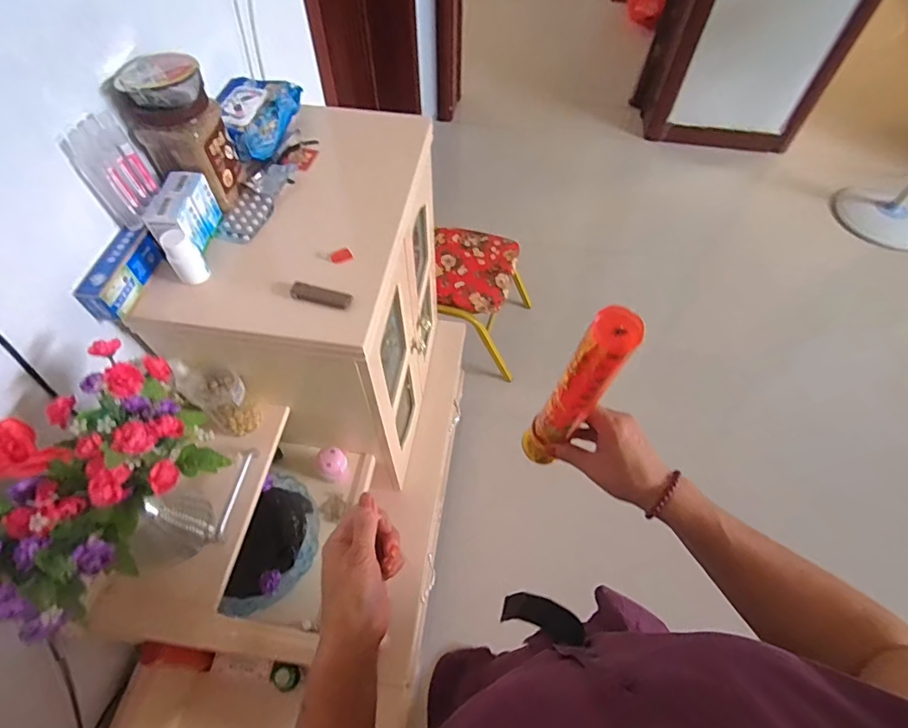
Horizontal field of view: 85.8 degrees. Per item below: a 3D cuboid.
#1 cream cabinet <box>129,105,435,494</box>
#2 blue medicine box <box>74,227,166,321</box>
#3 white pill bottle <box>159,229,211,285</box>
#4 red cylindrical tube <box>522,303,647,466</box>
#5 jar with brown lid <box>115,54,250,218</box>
[{"bbox_3d":[-0.217,-0.092,0.945,0.300,0.536,0.473,10,59,6],"label":"cream cabinet"},{"bbox_3d":[-0.418,-0.114,0.617,0.038,0.046,0.113,10,59,6],"label":"blue medicine box"},{"bbox_3d":[-0.340,-0.135,0.619,0.037,0.060,0.037,0,58,0],"label":"white pill bottle"},{"bbox_3d":[0.099,0.035,0.422,0.030,0.226,0.037,-26,66,-22],"label":"red cylindrical tube"},{"bbox_3d":[-0.358,-0.305,0.654,0.108,0.169,0.104,0,58,0],"label":"jar with brown lid"}]

